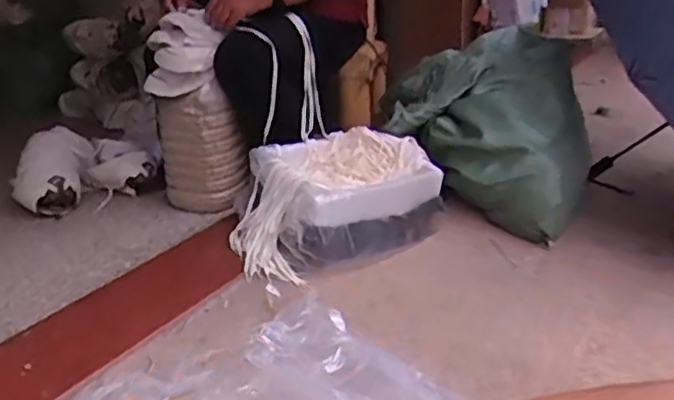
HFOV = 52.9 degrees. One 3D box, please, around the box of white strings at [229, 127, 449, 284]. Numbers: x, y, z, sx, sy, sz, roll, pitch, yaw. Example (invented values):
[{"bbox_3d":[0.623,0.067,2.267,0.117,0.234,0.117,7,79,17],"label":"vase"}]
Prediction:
[{"bbox_3d":[-0.004,0.007,1.485,0.450,0.214,0.255,-16,26,-29],"label":"box of white strings"}]

